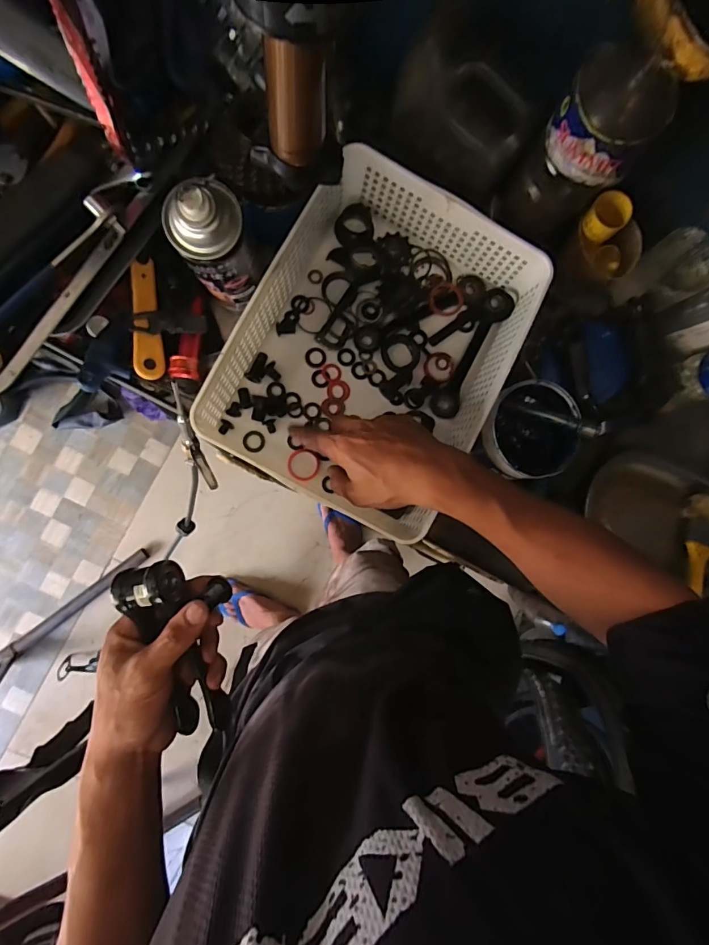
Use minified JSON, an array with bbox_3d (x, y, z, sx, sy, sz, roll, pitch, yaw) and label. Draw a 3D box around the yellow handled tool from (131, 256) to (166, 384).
[{"bbox_3d":[-0.216,-0.158,0.466,0.027,0.016,0.118,-1,90,-7],"label":"yellow handled tool"}]

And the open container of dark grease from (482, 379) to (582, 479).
[{"bbox_3d":[0.183,-0.045,0.481,0.099,0.064,0.095,0,90,-7],"label":"open container of dark grease"}]

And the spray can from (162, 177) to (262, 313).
[{"bbox_3d":[-0.126,-0.201,0.403,0.059,0.160,0.058,0,90,-7],"label":"spray can"}]

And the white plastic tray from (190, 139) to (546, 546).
[{"bbox_3d":[0.024,-0.128,0.466,0.245,0.086,0.316,29,86,-6],"label":"white plastic tray"}]

